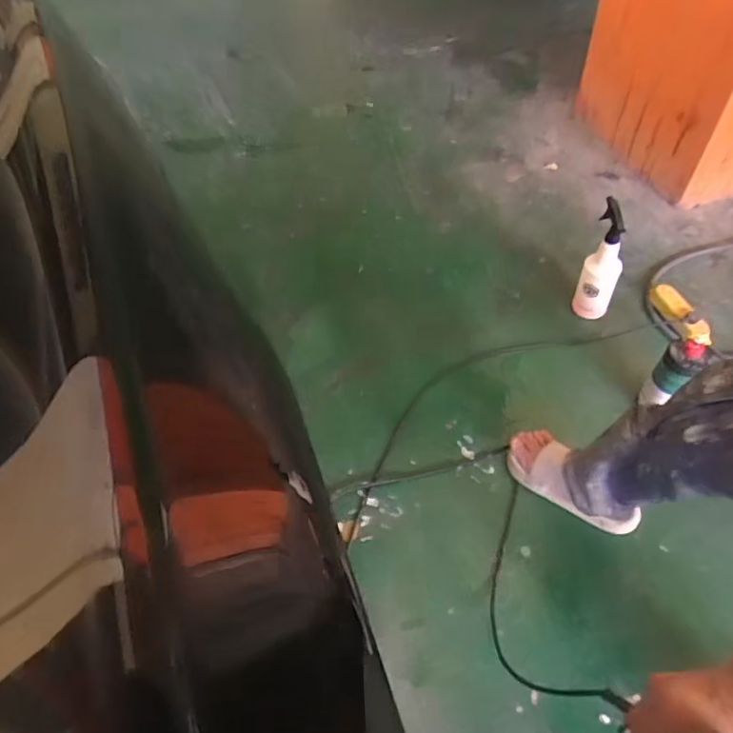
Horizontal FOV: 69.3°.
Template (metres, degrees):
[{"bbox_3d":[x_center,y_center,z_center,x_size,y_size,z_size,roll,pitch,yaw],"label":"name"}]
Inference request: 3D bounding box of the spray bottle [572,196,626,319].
[{"bbox_3d":[0.573,-0.232,1.295,0.101,0.296,0.104,25,61,21],"label":"spray bottle"}]

